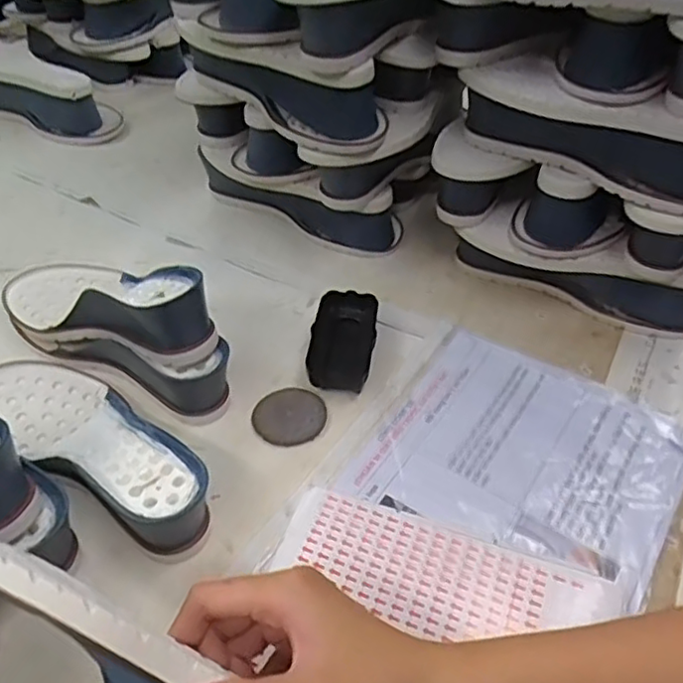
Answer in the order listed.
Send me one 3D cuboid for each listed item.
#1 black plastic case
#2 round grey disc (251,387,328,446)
[{"bbox_3d":[0.002,-0.001,0.572,0.053,0.026,0.112,5,44,3],"label":"black plastic case"},{"bbox_3d":[-0.041,0.058,0.515,0.056,0.006,0.054,1,44,-1],"label":"round grey disc"}]

